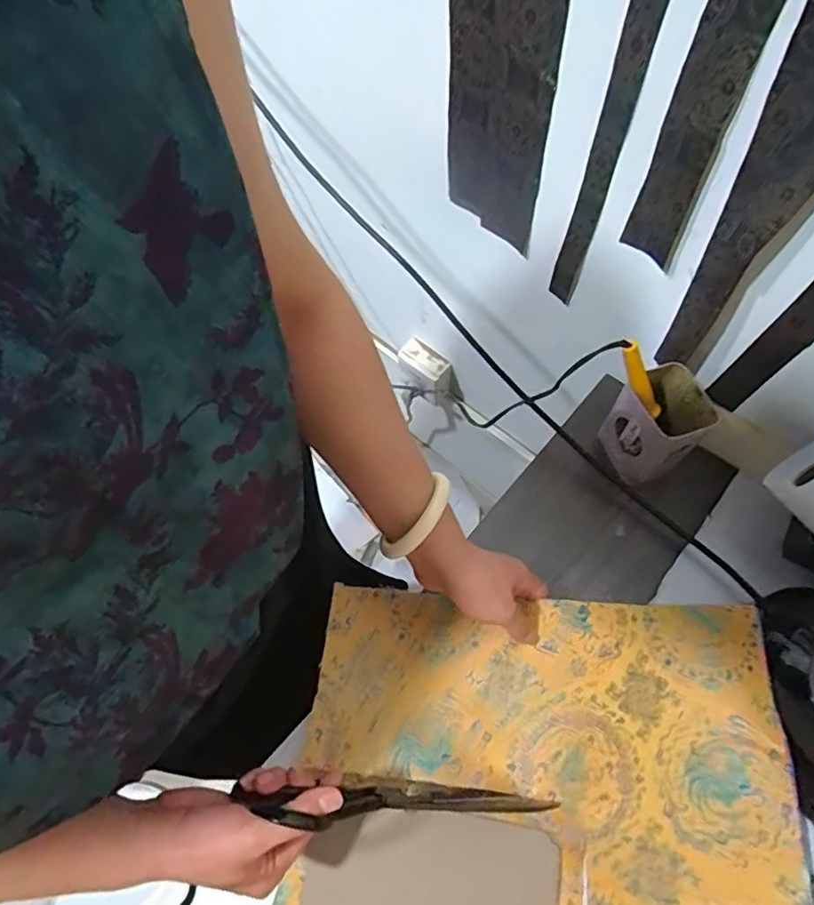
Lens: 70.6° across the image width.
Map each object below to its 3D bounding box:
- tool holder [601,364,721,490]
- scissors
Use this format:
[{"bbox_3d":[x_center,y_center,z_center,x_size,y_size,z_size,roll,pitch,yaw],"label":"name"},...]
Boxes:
[{"bbox_3d":[0.237,-0.024,0.559,0.070,0.096,0.078,-35,68,-12],"label":"tool holder"},{"bbox_3d":[-0.003,0.266,0.439,0.240,0.064,0.020,12,63,-21],"label":"scissors"}]

